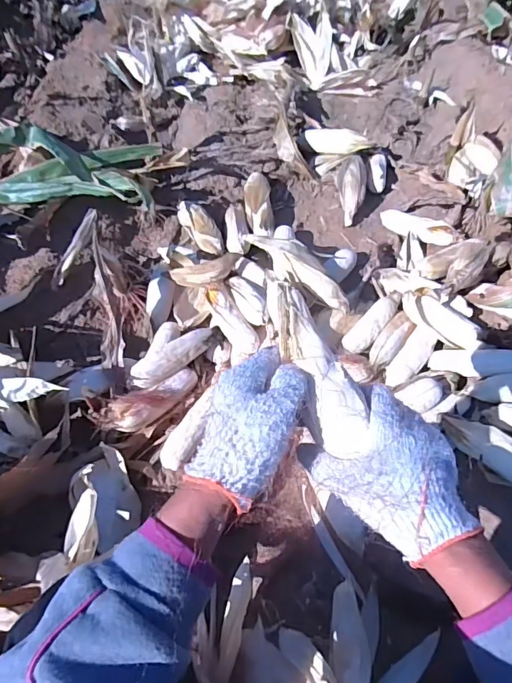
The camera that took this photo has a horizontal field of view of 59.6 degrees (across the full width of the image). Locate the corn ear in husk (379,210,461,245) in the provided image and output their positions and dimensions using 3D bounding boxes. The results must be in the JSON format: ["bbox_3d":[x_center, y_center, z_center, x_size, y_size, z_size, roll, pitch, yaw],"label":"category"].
[{"bbox_3d":[0.397,-0.282,1.107,0.064,0.039,0.209,-40,51,-23],"label":"corn ear in husk"}]

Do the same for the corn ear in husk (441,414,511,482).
[{"bbox_3d":[0.431,0.202,0.769,0.230,0.044,0.062,31,62,19],"label":"corn ear in husk"}]

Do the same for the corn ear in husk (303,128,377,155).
[{"bbox_3d":[0.231,-0.570,1.268,0.197,0.057,0.051,27,59,38],"label":"corn ear in husk"}]

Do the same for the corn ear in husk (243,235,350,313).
[{"bbox_3d":[0.090,-0.166,0.990,0.300,0.063,0.075,38,64,22],"label":"corn ear in husk"}]

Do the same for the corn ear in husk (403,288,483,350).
[{"bbox_3d":[0.384,-0.052,0.915,0.176,0.060,0.070,35,62,1],"label":"corn ear in husk"}]

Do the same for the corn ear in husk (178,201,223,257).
[{"bbox_3d":[-0.135,-0.278,1.102,0.065,0.059,0.200,-26,60,-16],"label":"corn ear in husk"}]

